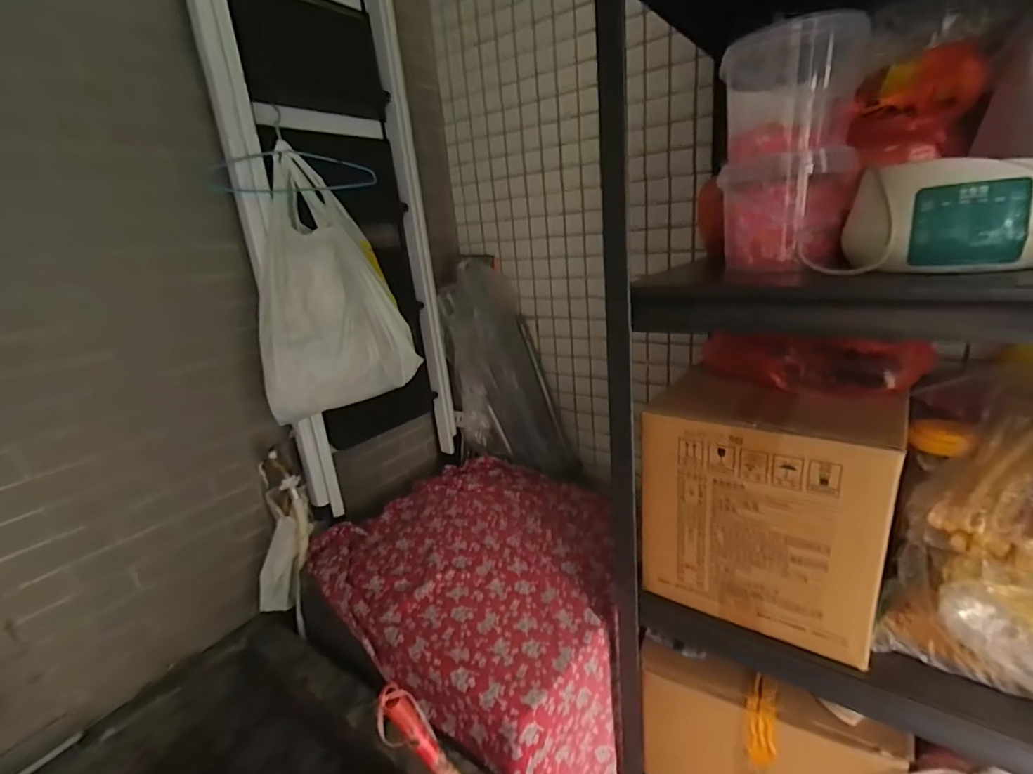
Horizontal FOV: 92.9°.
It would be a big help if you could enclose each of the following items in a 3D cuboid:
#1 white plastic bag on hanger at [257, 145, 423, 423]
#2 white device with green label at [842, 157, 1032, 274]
[{"bbox_3d":[-0.340,-0.181,0.891,0.128,0.423,0.273,6,20,31],"label":"white plastic bag on hanger"},{"bbox_3d":[0.430,-0.171,0.484,0.149,0.098,0.107,0,18,17],"label":"white device with green label"}]

